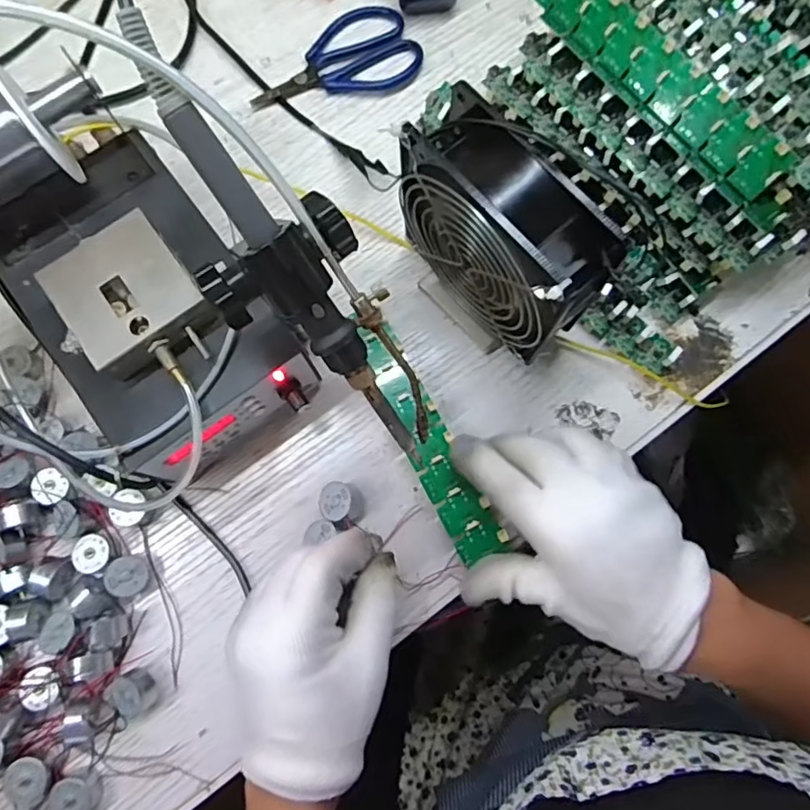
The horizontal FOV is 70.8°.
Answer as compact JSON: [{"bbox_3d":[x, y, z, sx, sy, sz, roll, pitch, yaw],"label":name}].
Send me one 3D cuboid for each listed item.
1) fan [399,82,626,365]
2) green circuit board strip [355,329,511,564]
[{"bbox_3d":[0.047,-0.085,0.321,0.047,0.131,0.119,-44,81,-8],"label":"fan"},{"bbox_3d":[0.013,0.019,0.351,0.028,0.007,0.156,-26,78,-5],"label":"green circuit board strip"}]

